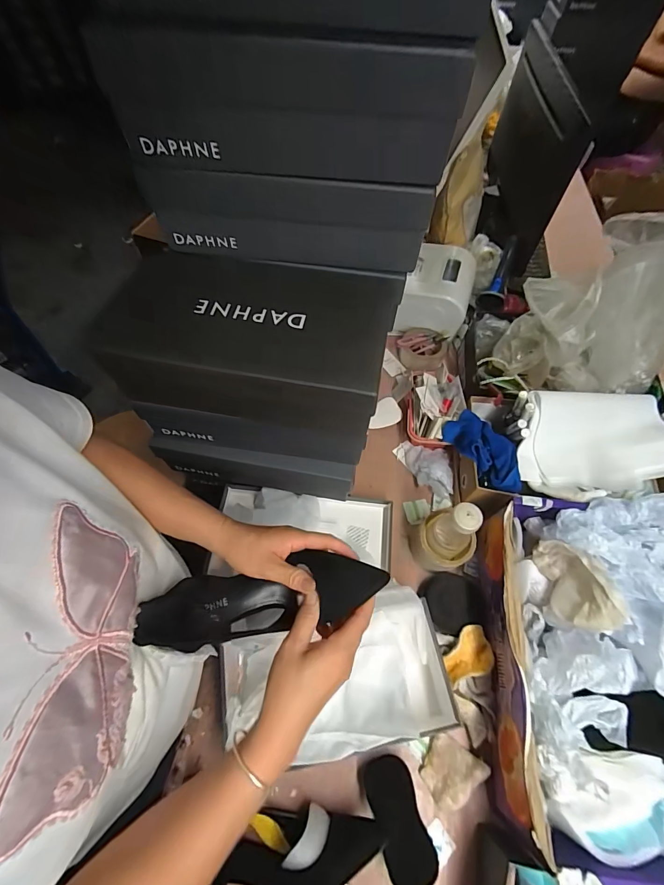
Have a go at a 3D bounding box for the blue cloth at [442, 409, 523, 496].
[{"bbox_3d":[0.262,0.015,0.636,0.076,0.043,0.154,-28,66,-15],"label":"blue cloth"}]

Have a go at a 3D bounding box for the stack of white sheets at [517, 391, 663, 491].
[{"bbox_3d":[0.437,-0.006,0.610,0.248,0.032,0.160,0,78,1],"label":"stack of white sheets"}]

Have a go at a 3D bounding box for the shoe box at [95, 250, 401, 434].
[{"bbox_3d":[-0.087,-0.125,0.437,0.300,0.104,0.179,7,62,3],"label":"shoe box"}]

